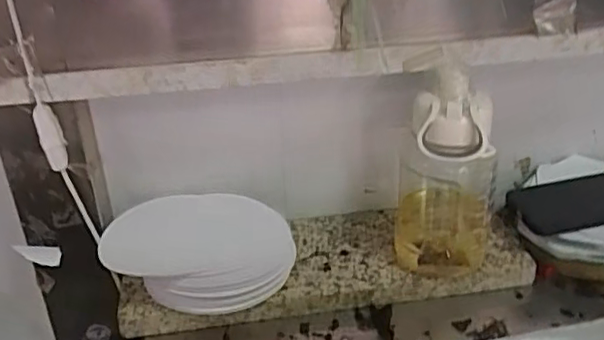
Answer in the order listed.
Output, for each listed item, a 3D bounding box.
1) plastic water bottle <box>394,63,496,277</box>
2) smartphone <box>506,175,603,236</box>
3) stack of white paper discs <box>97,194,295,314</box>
[{"bbox_3d":[0.135,0.006,0.579,0.090,0.177,0.079,4,30,11],"label":"plastic water bottle"},{"bbox_3d":[0.294,0.033,0.638,0.150,0.012,0.071,-7,29,-8],"label":"smartphone"},{"bbox_3d":[-0.097,0.075,0.582,0.171,0.050,0.136,-9,30,-12],"label":"stack of white paper discs"}]

